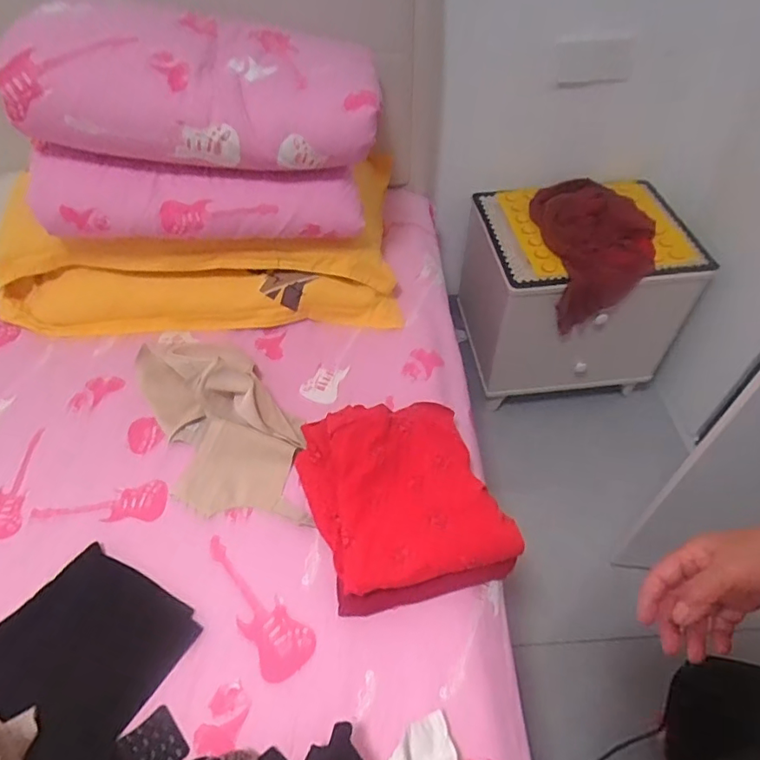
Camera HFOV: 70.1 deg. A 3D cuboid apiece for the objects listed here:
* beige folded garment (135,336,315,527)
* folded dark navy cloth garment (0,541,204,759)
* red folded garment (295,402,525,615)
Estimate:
[{"bbox_3d":[-0.262,0.051,0.884,0.213,0.122,0.429,-21,52,-16],"label":"beige folded garment"},{"bbox_3d":[-0.396,0.359,0.697,0.237,0.034,0.242,27,53,13],"label":"folded dark navy cloth garment"},{"bbox_3d":[0.026,0.166,0.806,0.256,0.085,0.298,-15,51,-11],"label":"red folded garment"}]

